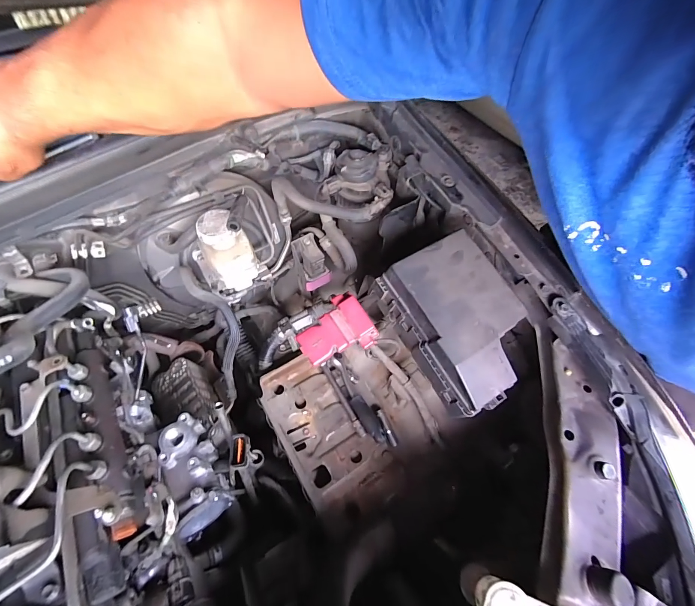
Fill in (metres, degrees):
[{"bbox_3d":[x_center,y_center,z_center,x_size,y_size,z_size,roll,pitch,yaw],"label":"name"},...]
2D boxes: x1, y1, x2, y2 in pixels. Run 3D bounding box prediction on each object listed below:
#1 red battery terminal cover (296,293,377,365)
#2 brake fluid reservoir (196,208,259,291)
[{"bbox_3d":[-0.015,0.042,0.456,0.098,0.033,0.076,-35,82,-9],"label":"red battery terminal cover"},{"bbox_3d":[-0.172,-0.076,0.490,0.064,0.091,0.075,-27,61,-15],"label":"brake fluid reservoir"}]

